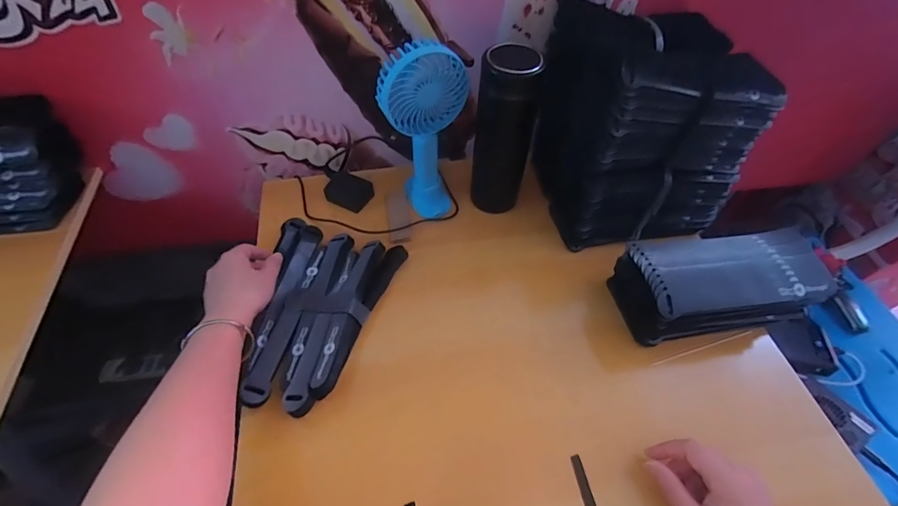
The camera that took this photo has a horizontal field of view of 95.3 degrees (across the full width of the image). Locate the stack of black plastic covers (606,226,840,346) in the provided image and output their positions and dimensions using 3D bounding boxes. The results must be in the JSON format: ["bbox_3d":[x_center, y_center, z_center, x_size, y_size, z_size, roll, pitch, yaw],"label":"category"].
[{"bbox_3d":[0.306,0.034,0.469,0.223,0.090,0.095,-7,55,-6],"label":"stack of black plastic covers"}]

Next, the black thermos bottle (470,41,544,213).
[{"bbox_3d":[0.068,-0.146,0.526,0.069,0.204,0.061,37,62,22],"label":"black thermos bottle"}]

